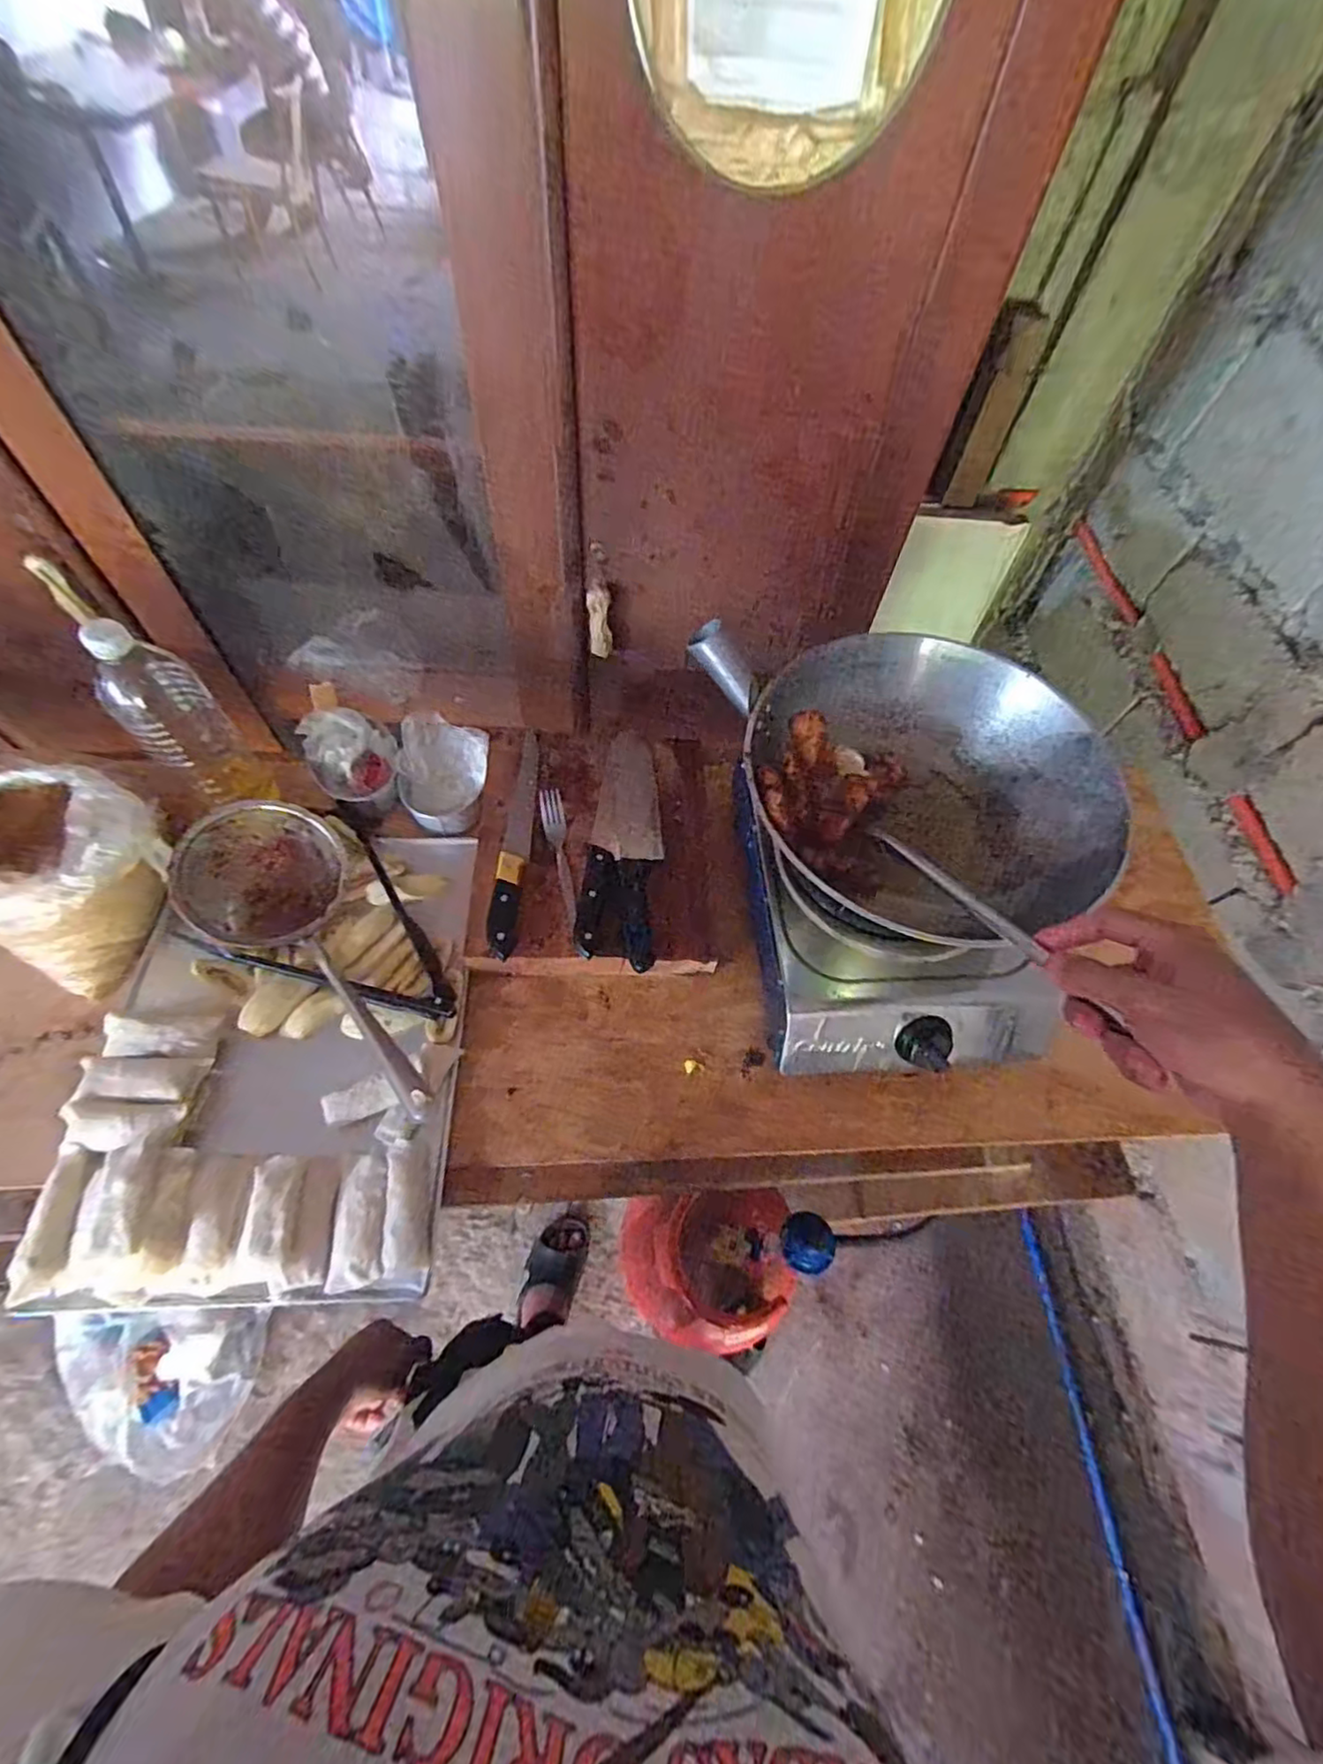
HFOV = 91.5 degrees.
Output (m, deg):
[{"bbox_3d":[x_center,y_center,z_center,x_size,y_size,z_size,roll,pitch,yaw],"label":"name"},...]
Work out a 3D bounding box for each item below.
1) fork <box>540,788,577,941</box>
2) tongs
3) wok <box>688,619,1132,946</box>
[{"bbox_3d":[-0.109,-0.025,0.697,0.024,0.016,0.169,-9,64,-8],"label":"fork"},{"bbox_3d":[-0.325,0.024,0.690,0.282,0.018,0.194,17,63,6],"label":"tongs"},{"bbox_3d":[0.241,-0.106,0.626,0.347,0.153,0.299,-14,64,-10],"label":"wok"}]

